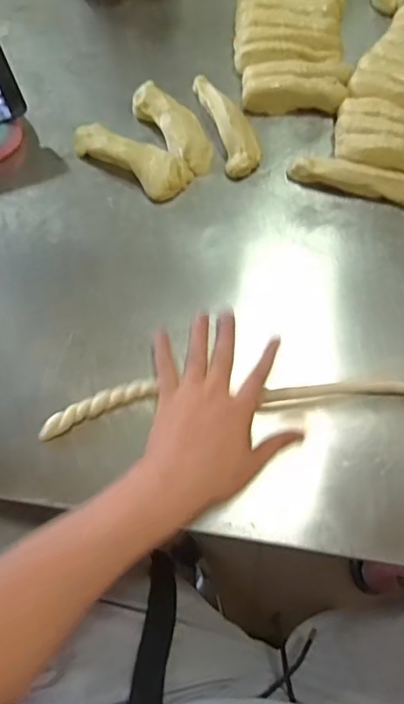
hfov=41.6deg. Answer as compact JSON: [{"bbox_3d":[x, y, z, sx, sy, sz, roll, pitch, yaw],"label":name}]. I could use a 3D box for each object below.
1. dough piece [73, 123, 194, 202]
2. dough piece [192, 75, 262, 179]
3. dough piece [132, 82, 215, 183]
[{"bbox_3d":[-0.079,-0.216,0.590,0.138,0.029,0.053,31,74,9],"label":"dough piece"},{"bbox_3d":[0.031,-0.264,0.607,0.044,0.028,0.132,-18,73,-7],"label":"dough piece"},{"bbox_3d":[-0.029,-0.255,0.602,0.050,0.031,0.118,-33,76,-11],"label":"dough piece"}]

